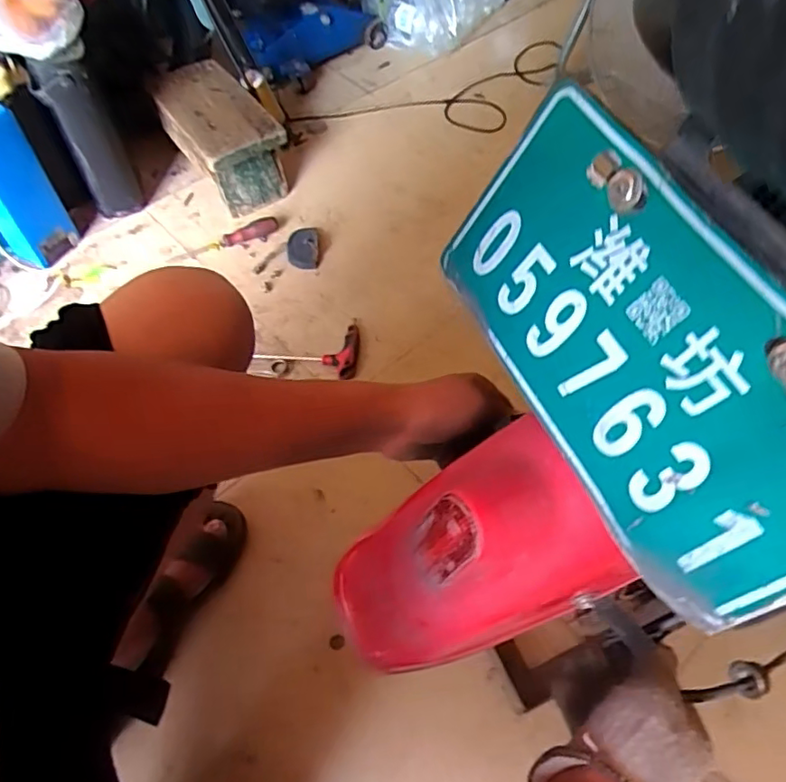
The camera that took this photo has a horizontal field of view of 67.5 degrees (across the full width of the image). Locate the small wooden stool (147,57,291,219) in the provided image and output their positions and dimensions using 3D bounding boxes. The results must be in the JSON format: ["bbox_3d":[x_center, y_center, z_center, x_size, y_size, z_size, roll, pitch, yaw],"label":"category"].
[{"bbox_3d":[-0.337,-0.489,1.152,0.161,0.146,0.262,-31,65,-19],"label":"small wooden stool"}]

